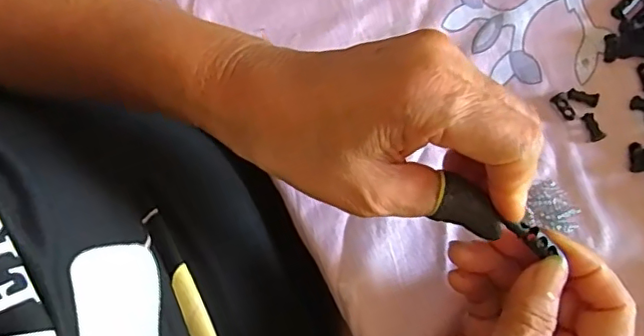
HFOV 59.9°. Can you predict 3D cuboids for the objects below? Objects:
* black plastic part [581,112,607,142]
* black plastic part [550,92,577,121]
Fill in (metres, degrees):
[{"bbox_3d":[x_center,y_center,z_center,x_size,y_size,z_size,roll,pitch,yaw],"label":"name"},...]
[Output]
[{"bbox_3d":[0.156,-0.024,0.321,0.007,0.005,0.017,-18,74,-4],"label":"black plastic part"},{"bbox_3d":[0.141,-0.035,0.324,0.008,0.004,0.017,-30,75,-7],"label":"black plastic part"}]

